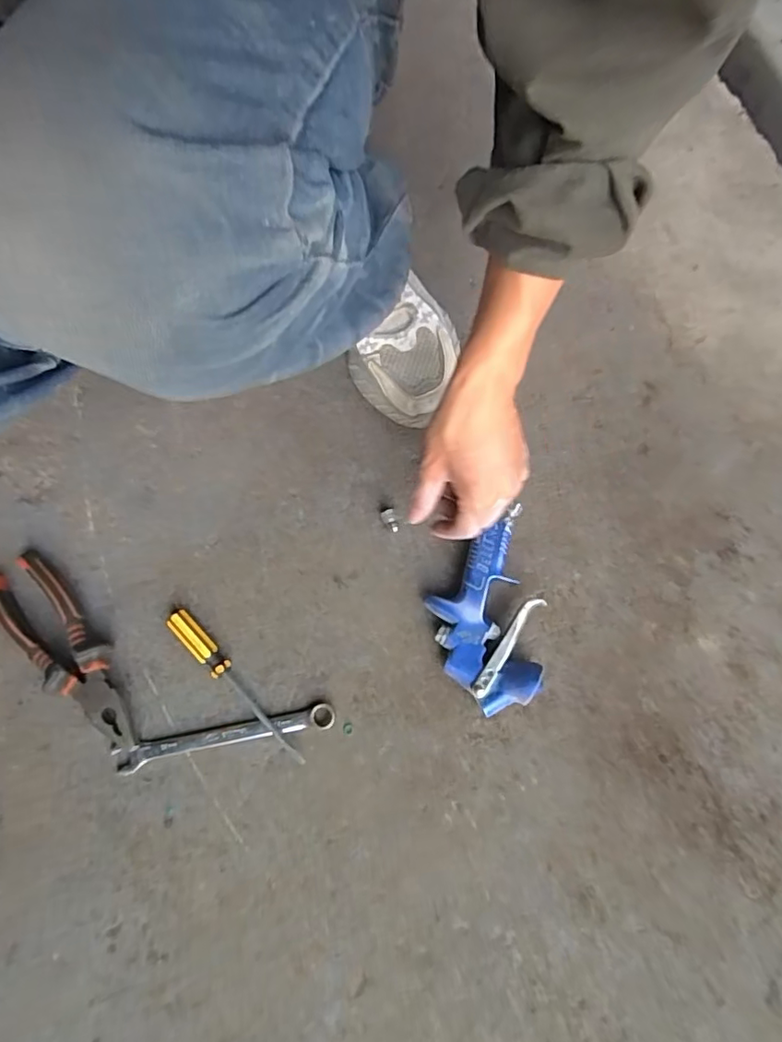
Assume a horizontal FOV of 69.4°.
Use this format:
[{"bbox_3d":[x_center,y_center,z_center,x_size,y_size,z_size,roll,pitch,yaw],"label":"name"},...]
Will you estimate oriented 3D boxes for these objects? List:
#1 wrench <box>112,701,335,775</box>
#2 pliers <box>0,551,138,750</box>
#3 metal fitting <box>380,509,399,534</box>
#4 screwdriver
[{"bbox_3d":[-0.138,0.181,0.473,0.179,0.009,0.021,-11,75,-5],"label":"wrench"},{"bbox_3d":[-0.272,0.109,0.477,0.055,0.026,0.191,-40,79,-12],"label":"pliers"},{"bbox_3d":[-0.001,0.000,0.529,0.013,0.010,0.023,-22,76,-8],"label":"metal fitting"},{"bbox_3d":[-0.134,0.142,0.483,0.022,0.018,0.166,-42,80,-13],"label":"screwdriver"}]

